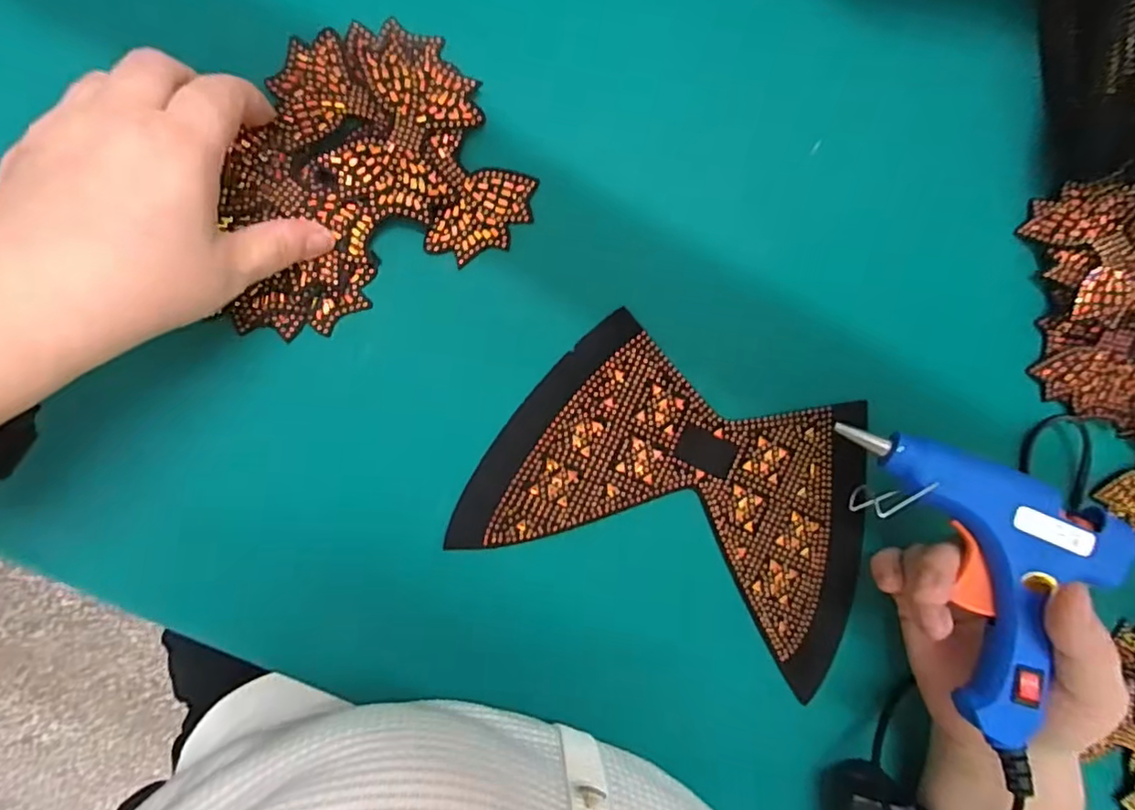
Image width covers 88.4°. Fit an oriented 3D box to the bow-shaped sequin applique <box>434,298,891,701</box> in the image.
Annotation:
[{"bbox_3d":[0.066,0.046,0.305,0.209,0.005,0.138,25,89,-7],"label":"bow-shaped sequin applique"}]

